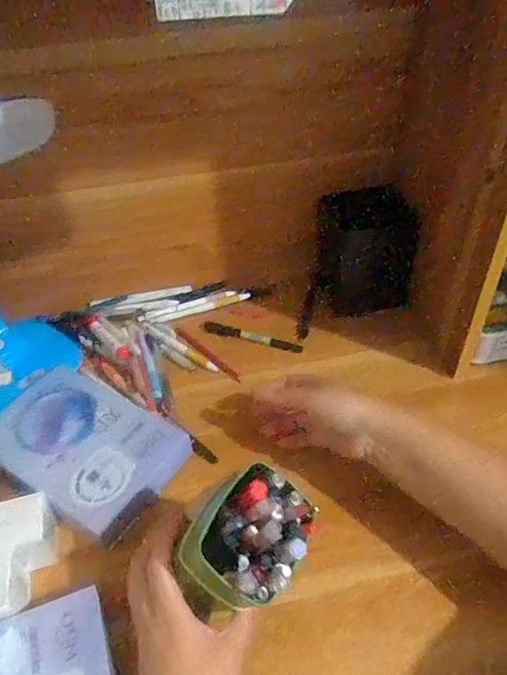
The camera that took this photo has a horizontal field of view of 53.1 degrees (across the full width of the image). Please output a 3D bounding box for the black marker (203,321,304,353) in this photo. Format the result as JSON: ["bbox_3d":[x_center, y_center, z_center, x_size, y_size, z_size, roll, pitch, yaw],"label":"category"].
[{"bbox_3d":[-0.002,-0.001,0.675,0.137,0.013,0.015,12,46,16],"label":"black marker"}]

